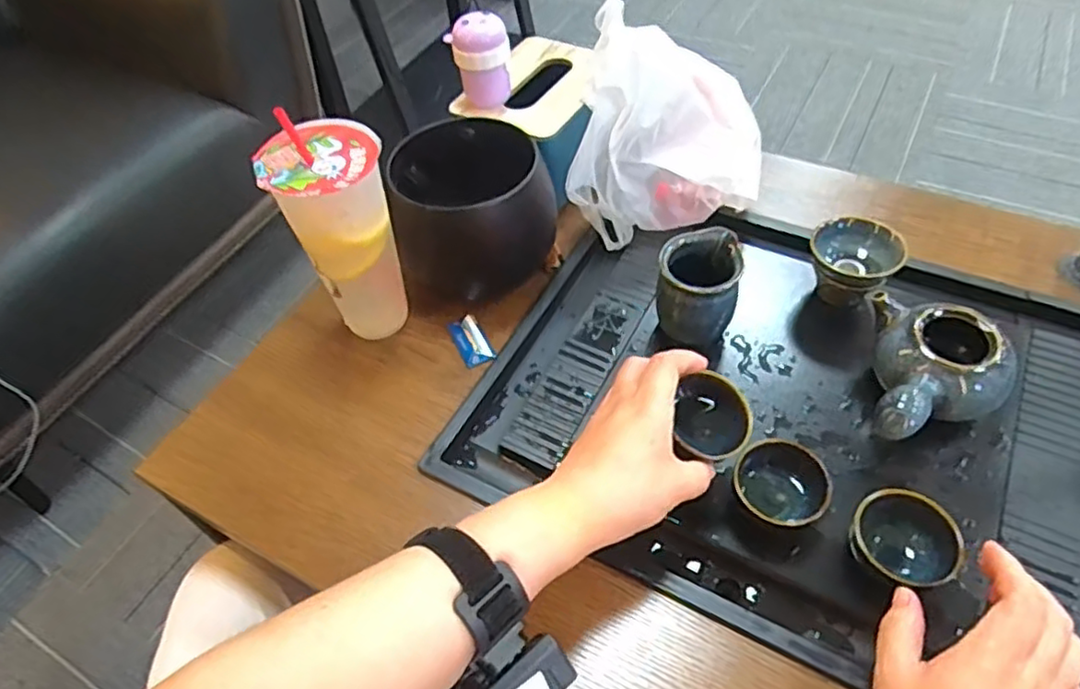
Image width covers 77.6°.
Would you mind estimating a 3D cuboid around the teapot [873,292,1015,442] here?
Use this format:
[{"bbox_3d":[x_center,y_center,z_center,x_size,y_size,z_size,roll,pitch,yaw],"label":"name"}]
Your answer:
[{"bbox_3d":[0.293,0.033,0.500,0.094,0.070,0.130,12,55,13],"label":"teapot"}]

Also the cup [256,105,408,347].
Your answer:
[{"bbox_3d":[-0.152,-0.080,0.539,0.079,0.196,0.078,-2,53,3],"label":"cup"}]

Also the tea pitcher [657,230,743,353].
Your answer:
[{"bbox_3d":[0.130,-0.049,0.555,0.065,0.074,0.072,12,55,13],"label":"tea pitcher"}]

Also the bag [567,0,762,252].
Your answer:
[{"bbox_3d":[0.124,-0.198,0.629,0.162,0.150,0.148,9,54,12],"label":"bag"}]

